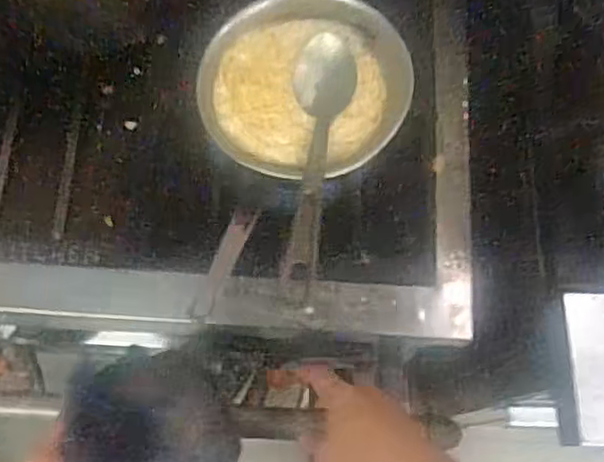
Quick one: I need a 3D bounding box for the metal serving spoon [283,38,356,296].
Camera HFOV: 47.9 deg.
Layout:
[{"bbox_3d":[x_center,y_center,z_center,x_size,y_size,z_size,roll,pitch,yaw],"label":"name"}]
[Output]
[{"bbox_3d":[0.015,-0.074,0.654,0.068,0.036,0.278,5,70,1],"label":"metal serving spoon"}]

